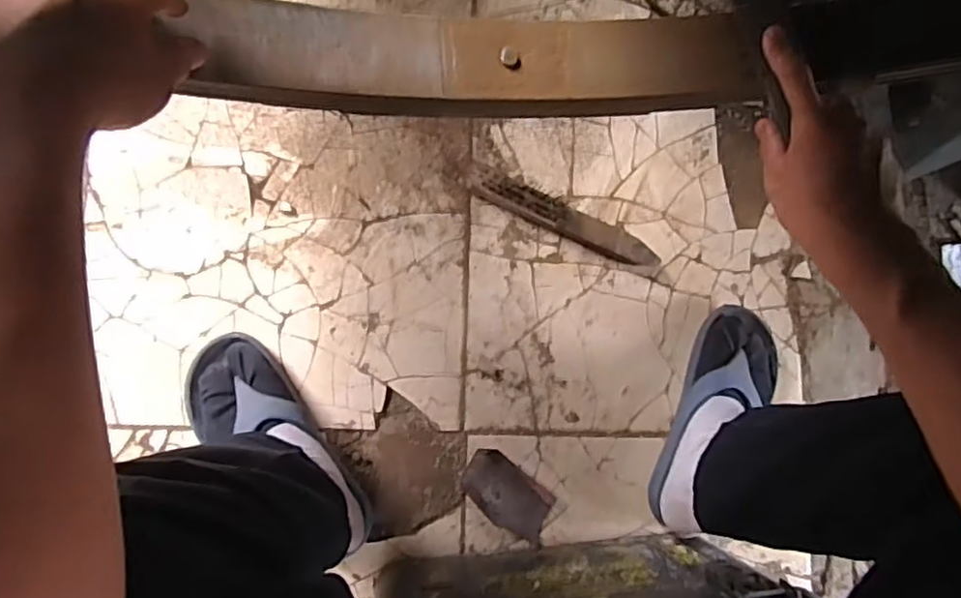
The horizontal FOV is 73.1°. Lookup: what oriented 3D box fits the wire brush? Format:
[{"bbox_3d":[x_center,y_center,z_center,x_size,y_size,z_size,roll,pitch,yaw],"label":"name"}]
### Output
[{"bbox_3d":[0.098,-0.093,0.748,0.227,0.033,0.038,24,85,-7],"label":"wire brush"}]

